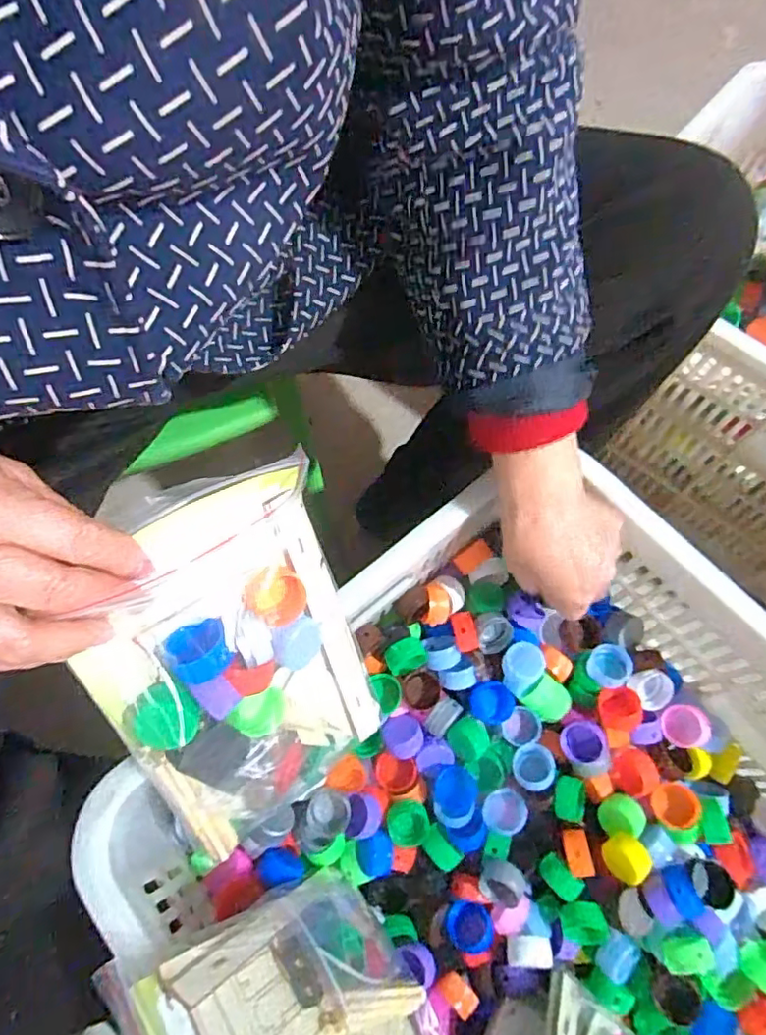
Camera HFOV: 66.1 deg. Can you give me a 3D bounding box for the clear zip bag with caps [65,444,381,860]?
[{"bbox_3d":[-0.077,0.087,0.332,0.139,0.214,0.034,-30,29,-26],"label":"clear zip bag with caps"}]

